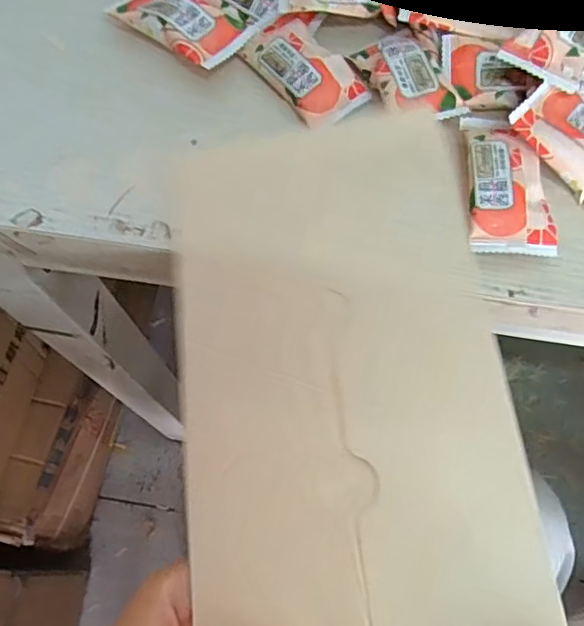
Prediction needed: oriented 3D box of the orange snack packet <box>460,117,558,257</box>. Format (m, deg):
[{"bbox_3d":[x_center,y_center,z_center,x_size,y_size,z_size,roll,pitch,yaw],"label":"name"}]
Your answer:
[{"bbox_3d":[0.102,-0.062,0.280,0.038,0.015,0.075,2,67,2],"label":"orange snack packet"}]

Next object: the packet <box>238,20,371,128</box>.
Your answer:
[{"bbox_3d":[0.007,-0.127,0.305,0.040,0.013,0.070,-34,71,-13],"label":"packet"}]

